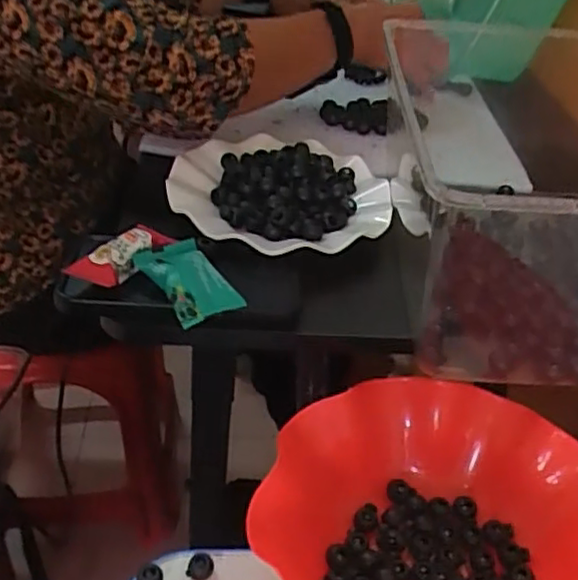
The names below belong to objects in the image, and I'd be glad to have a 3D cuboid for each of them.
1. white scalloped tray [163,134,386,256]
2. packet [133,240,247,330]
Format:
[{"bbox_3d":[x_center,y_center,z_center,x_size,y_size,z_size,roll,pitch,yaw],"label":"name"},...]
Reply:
[{"bbox_3d":[-0.008,-0.088,0.554,0.178,0.028,0.176,2,38,-6],"label":"white scalloped tray"},{"bbox_3d":[-0.068,-0.009,0.440,0.044,0.019,0.068,-22,46,-31],"label":"packet"}]

